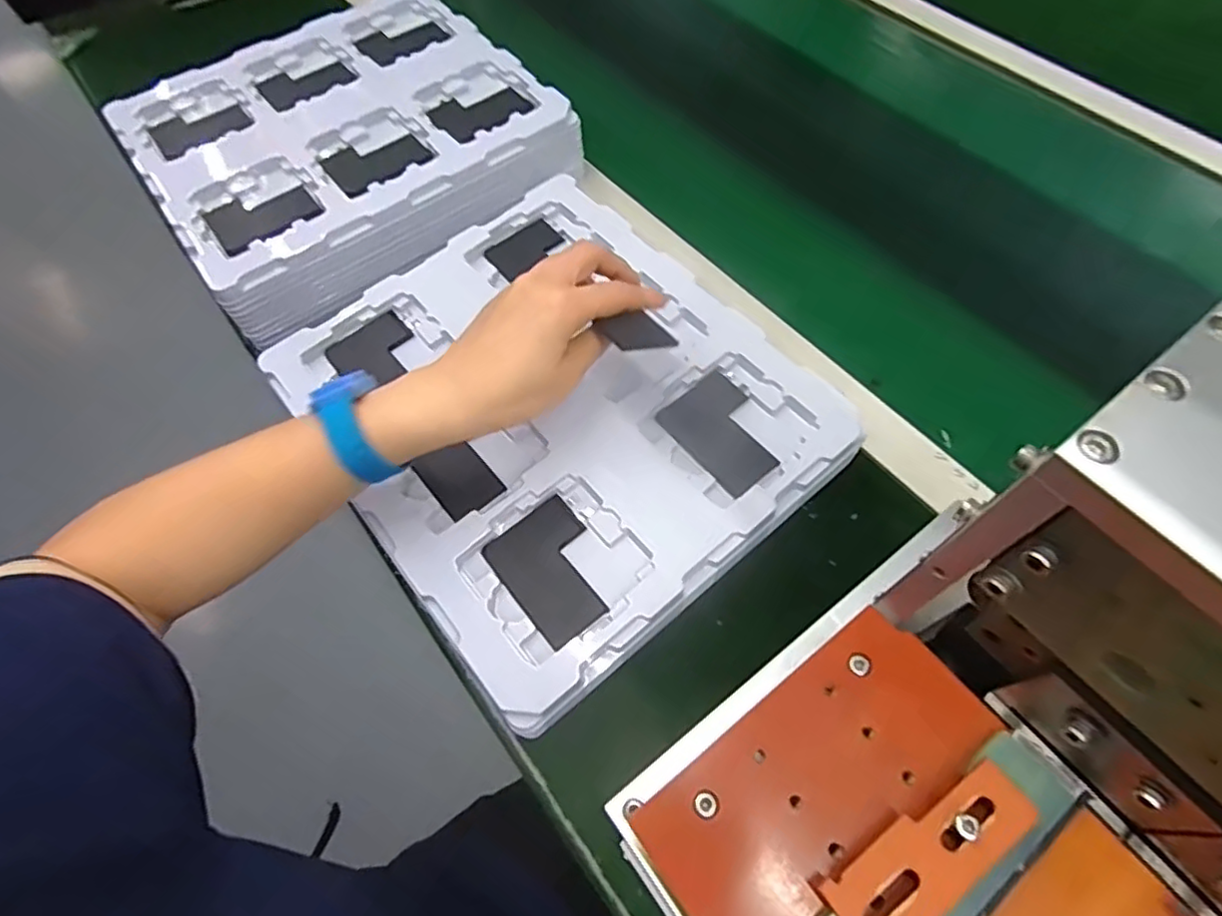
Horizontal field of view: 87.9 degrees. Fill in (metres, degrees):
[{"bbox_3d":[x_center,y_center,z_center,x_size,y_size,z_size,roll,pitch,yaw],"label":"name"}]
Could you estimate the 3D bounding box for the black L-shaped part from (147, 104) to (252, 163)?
[{"bbox_3d":[-0.347,-0.280,0.536,0.075,0.008,0.061,-35,65,-15],"label":"black L-shaped part"}]

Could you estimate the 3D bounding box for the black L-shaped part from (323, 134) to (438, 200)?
[{"bbox_3d":[-0.190,-0.242,0.515,0.077,0.007,0.063,-33,65,-14],"label":"black L-shaped part"}]

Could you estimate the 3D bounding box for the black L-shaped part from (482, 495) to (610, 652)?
[{"bbox_3d":[-0.032,0.065,0.371,0.057,0.006,0.077,-36,66,-16],"label":"black L-shaped part"}]

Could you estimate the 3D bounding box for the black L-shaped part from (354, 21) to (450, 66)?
[{"bbox_3d":[-0.195,-0.389,0.591,0.077,0.009,0.063,-30,64,-13],"label":"black L-shaped part"}]

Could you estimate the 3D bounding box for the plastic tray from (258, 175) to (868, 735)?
[{"bbox_3d":[-0.042,-0.035,0.432,0.274,0.037,0.312,-38,66,-16],"label":"plastic tray"}]

